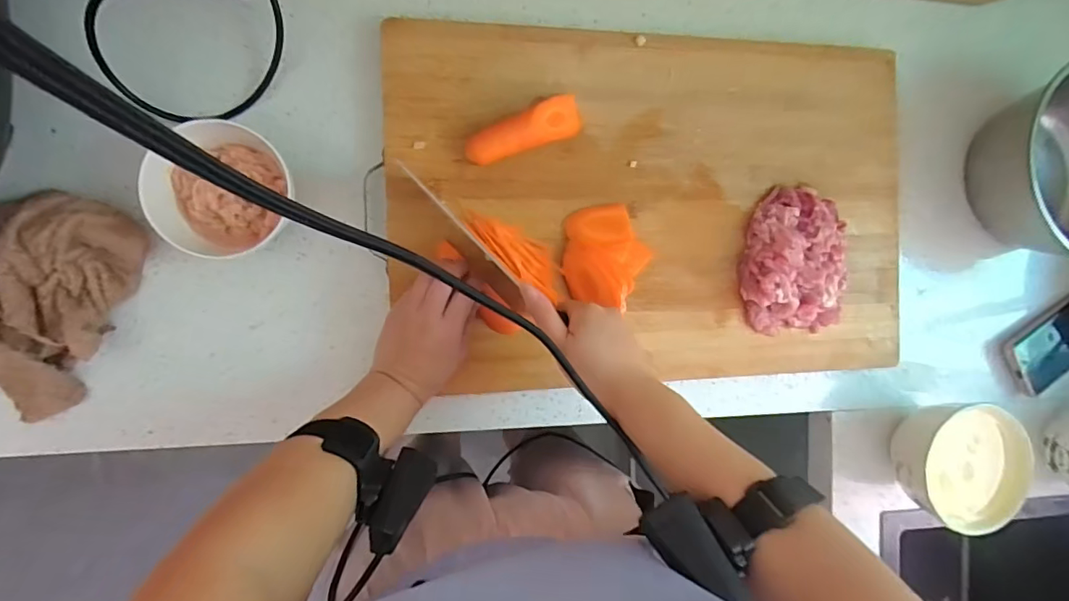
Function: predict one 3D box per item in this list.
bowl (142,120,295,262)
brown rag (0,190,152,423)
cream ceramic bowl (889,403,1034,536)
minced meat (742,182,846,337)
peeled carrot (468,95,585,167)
[{"bbox_3d":[-0.280,-0.098,0.461,0.112,0.057,0.100,-38,97,-8],"label":"bowl"},{"bbox_3d":[-0.445,0.001,0.448,0.133,0.044,0.202,22,87,-10],"label":"brown rag"},{"bbox_3d":[0.473,0.181,0.579,0.133,0.069,0.134,0,91,-10],"label":"cream ceramic bowl"},{"bbox_3d":[0.280,-0.044,0.549,0.109,0.034,0.152,0,91,-10],"label":"minced meat"},{"bbox_3d":[-0.008,-0.162,0.493,0.120,0.040,0.035,-25,95,-9],"label":"peeled carrot"}]

